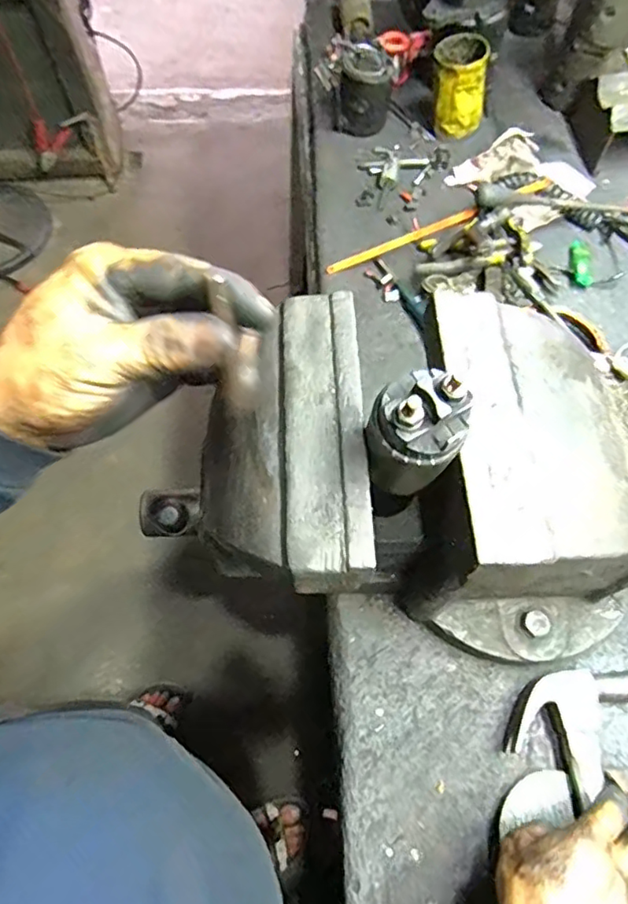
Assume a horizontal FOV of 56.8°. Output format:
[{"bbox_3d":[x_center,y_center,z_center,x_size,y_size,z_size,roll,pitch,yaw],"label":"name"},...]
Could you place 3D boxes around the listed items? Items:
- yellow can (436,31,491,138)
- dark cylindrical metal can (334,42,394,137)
[{"bbox_3d":[0.213,-0.541,0.856,0.081,0.102,0.084,5,64,1],"label":"yellow can"},{"bbox_3d":[0.074,-0.547,0.878,0.080,0.091,0.085,0,64,-1],"label":"dark cylindrical metal can"}]

